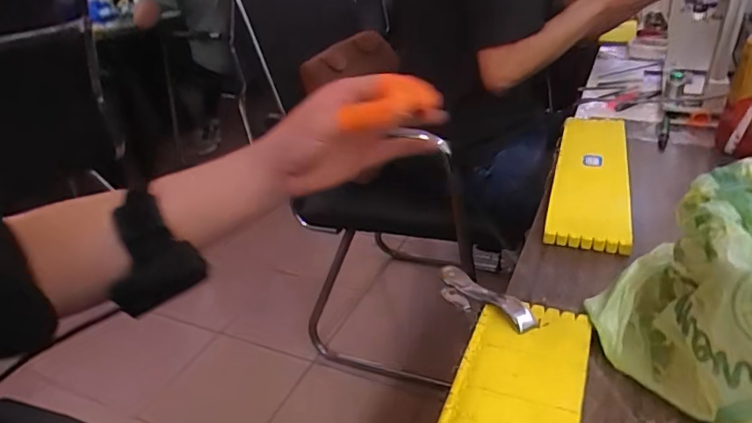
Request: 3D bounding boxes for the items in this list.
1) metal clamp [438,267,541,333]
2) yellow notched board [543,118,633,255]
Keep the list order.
[{"bbox_3d":[0.090,0.076,0.440,0.026,0.033,0.119,-21,17,-24],"label":"metal clamp"},{"bbox_3d":[0.264,-0.053,0.630,0.081,0.016,0.339,8,32,20],"label":"yellow notched board"}]

